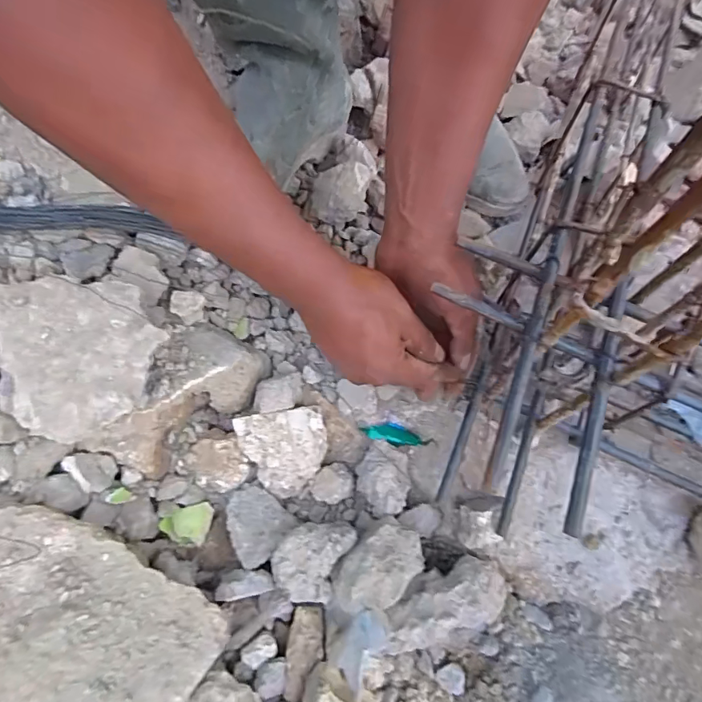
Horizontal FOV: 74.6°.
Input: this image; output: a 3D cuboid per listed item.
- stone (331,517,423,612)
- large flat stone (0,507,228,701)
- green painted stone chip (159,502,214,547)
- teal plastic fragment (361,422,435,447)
[{"bbox_3d":[0.021,0.168,0.356,0.048,0.034,0.075,40,71,19],"label":"stone"},{"bbox_3d":[-0.199,0.183,0.302,0.193,0.050,0.131,36,54,8],"label":"large flat stone"},{"bbox_3d":[-0.144,0.148,0.401,0.041,0.012,0.033,7,63,5],"label":"green painted stone chip"},{"bbox_3d":[0.043,0.079,0.438,0.068,0.014,0.022,15,65,9],"label":"teal plastic fragment"}]

